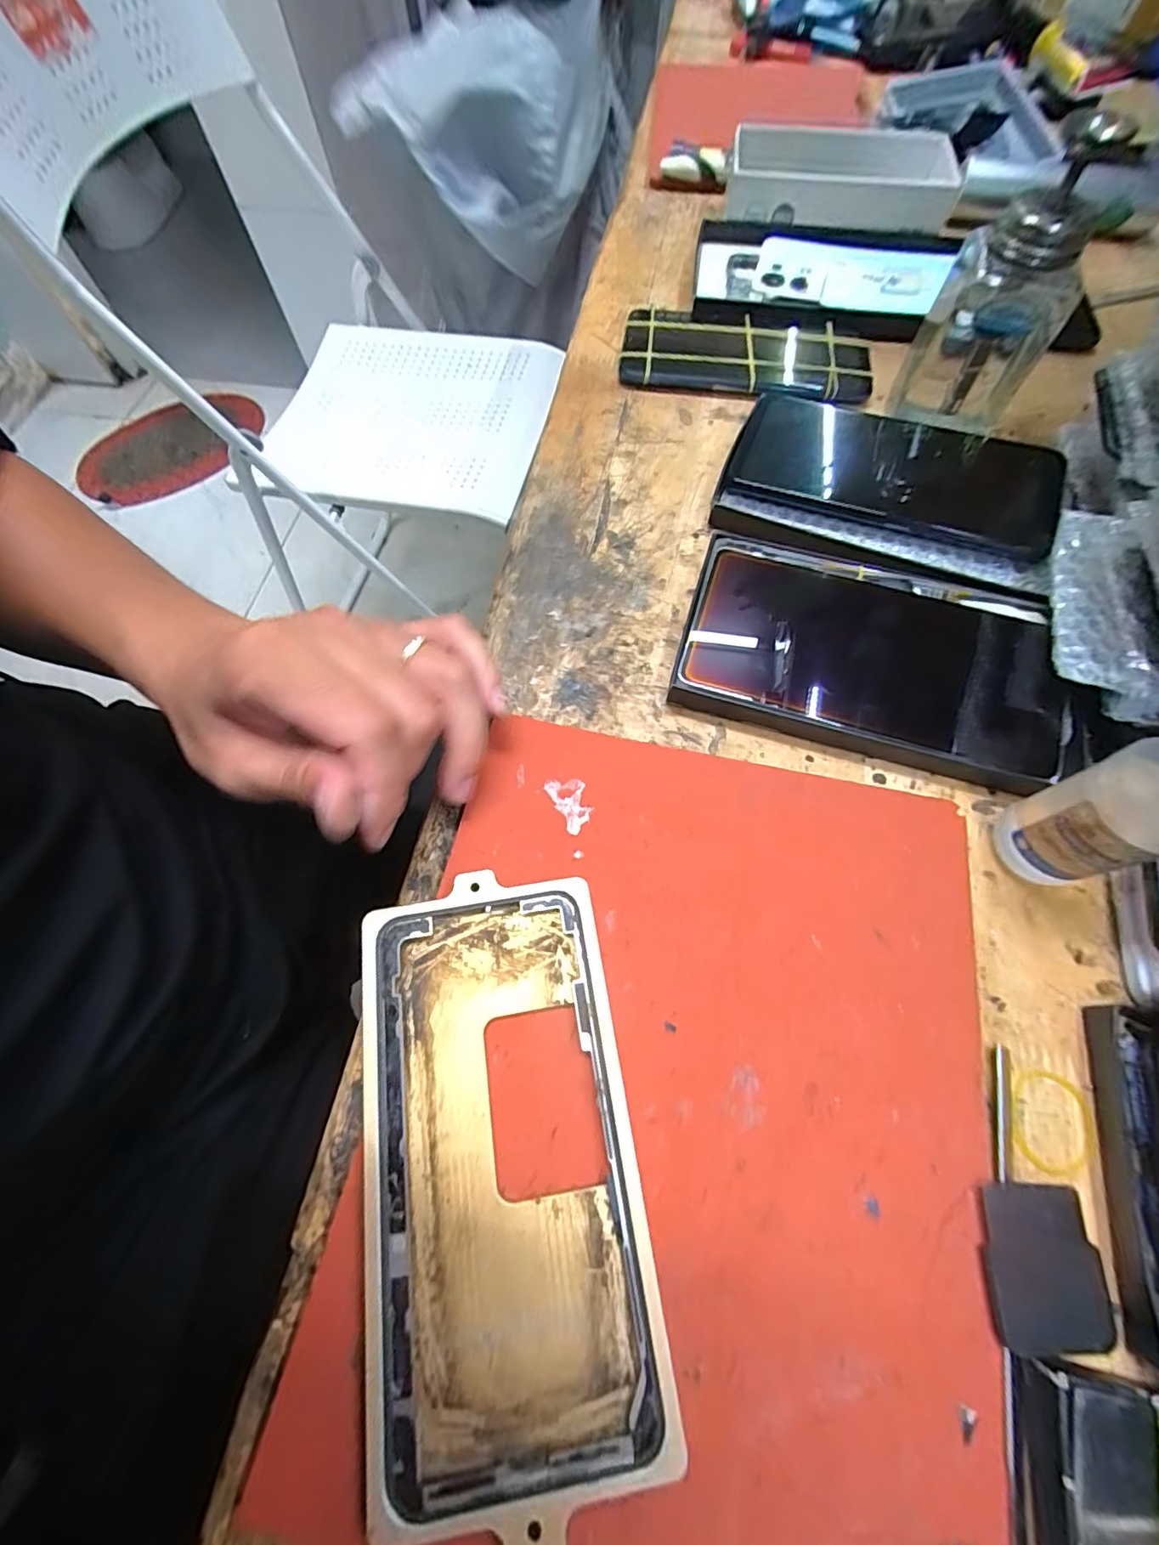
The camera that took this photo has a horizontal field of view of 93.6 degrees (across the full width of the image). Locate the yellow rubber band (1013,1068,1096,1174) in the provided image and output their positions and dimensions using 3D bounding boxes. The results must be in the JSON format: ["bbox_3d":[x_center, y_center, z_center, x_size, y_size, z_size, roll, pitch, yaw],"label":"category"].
[{"bbox_3d":[0.162,0.120,0.186,0.026,0.004,0.031,11,67,5],"label":"yellow rubber band"}]

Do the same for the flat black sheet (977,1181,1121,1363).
[{"bbox_3d":[0.143,0.150,0.165,0.038,0.004,0.040,2,66,1],"label":"flat black sheet"}]

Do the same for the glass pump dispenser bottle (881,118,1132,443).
[{"bbox_3d":[0.217,-0.239,0.280,0.061,0.116,0.064,25,69,11],"label":"glass pump dispenser bottle"}]

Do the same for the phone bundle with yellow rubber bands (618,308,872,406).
[{"bbox_3d":[0.108,-0.271,0.360,0.157,0.022,0.070,9,67,4],"label":"phone bundle with yellow rubber bands"}]

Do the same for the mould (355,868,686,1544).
[{"bbox_3d":[-0.027,0.122,0.178,0.087,0.009,0.166,-9,67,-4],"label":"mould"}]

